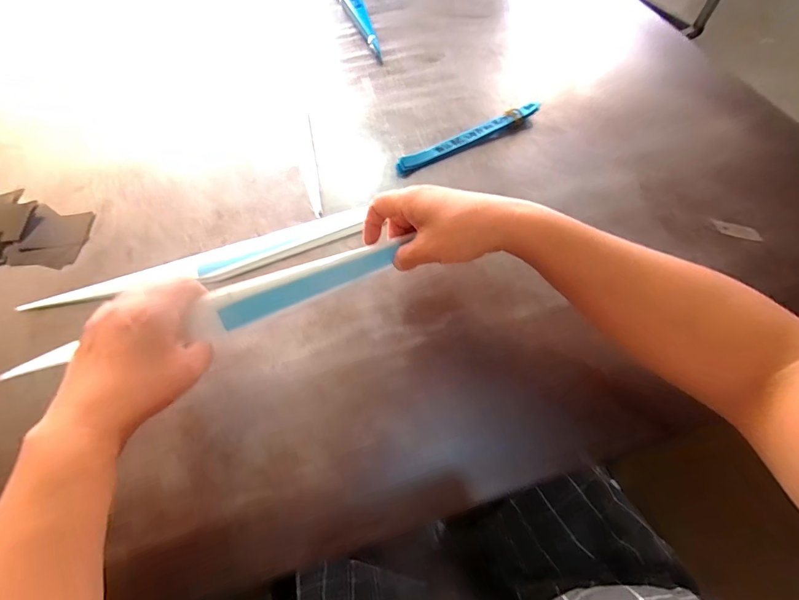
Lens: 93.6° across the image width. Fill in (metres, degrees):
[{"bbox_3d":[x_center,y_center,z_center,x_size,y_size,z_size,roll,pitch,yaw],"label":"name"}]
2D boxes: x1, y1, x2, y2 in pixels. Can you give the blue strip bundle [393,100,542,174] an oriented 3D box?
[{"bbox_3d":[0.092,-0.216,0.497,0.218,0.021,0.022,-28,64,-13],"label":"blue strip bundle"}]

